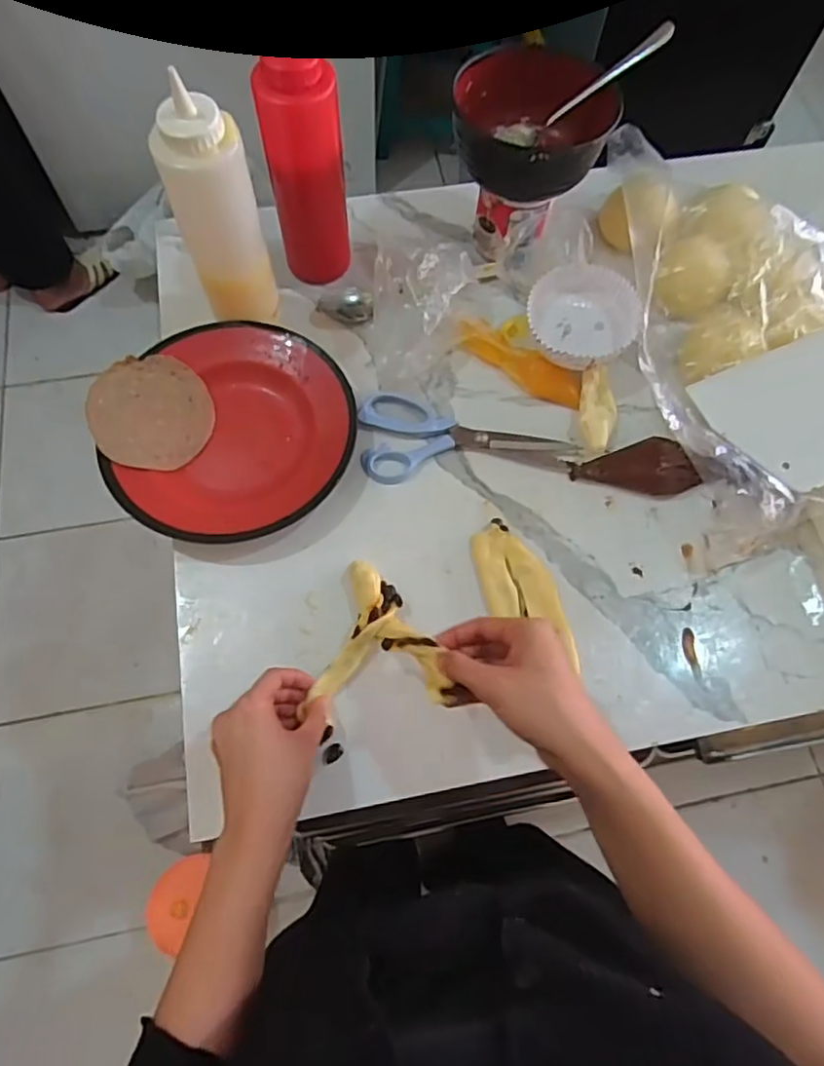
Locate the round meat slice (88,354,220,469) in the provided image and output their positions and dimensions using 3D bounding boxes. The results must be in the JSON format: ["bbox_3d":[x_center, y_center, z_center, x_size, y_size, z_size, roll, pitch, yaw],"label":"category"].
[{"bbox_3d":[-0.227,-0.106,0.554,0.099,0.007,0.101,5,76,-19],"label":"round meat slice"}]

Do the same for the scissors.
[{"bbox_3d":[0.043,-0.069,0.560,0.193,0.012,0.079,14,68,4],"label":"scissors"}]

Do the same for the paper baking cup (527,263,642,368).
[{"bbox_3d":[0.156,-0.198,0.581,0.098,0.036,0.093,1,68,-1],"label":"paper baking cup"}]

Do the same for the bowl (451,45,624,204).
[{"bbox_3d":[0.108,-0.364,0.556,0.135,0.063,0.119,23,69,7],"label":"bowl"}]

